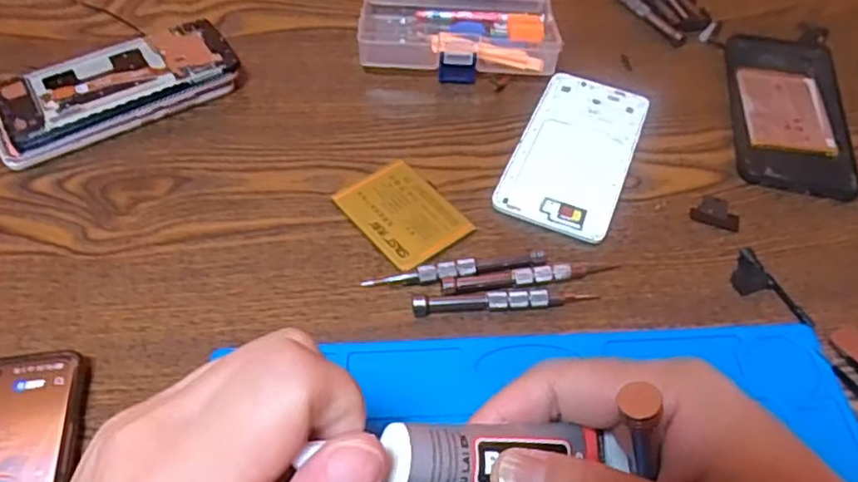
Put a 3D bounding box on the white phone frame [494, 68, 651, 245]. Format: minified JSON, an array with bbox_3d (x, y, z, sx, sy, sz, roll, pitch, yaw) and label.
[{"bbox_3d":[0.099,-0.062,0.440,0.074,0.006,0.149,20,54,12],"label":"white phone frame"}]

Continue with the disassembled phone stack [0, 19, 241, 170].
[{"bbox_3d":[-0.214,-0.105,0.446,0.157,0.022,0.074,-27,58,-22],"label":"disassembled phone stack"}]

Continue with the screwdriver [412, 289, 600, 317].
[{"bbox_3d":[0.042,0.033,0.359,0.101,0.010,0.010,-2,52,-5],"label":"screwdriver"}]

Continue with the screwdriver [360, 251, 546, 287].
[{"bbox_3d":[0.016,0.017,0.371,0.104,0.008,0.012,-8,53,-9],"label":"screwdriver"}]

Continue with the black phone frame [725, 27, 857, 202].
[{"bbox_3d":[0.263,-0.104,0.480,0.079,0.010,0.183,12,52,7],"label":"black phone frame"}]

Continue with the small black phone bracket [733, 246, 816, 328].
[{"bbox_3d":[0.192,0.028,0.377,0.024,0.004,0.056,-17,55,-16],"label":"small black phone bracket"}]

